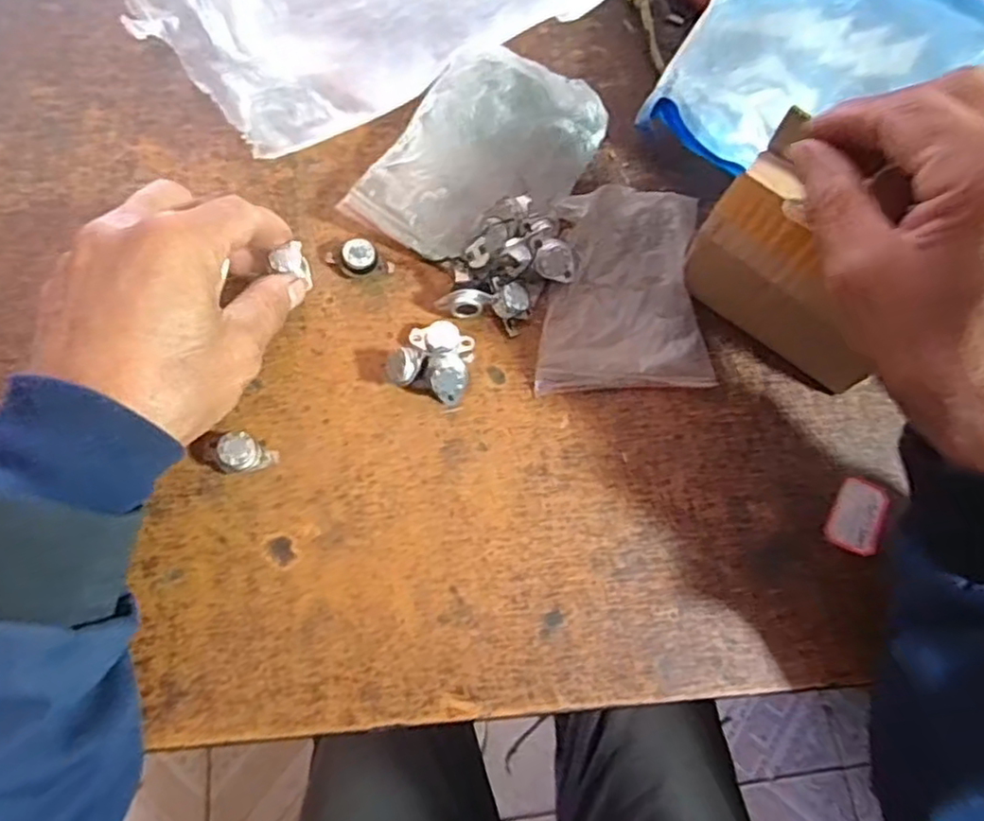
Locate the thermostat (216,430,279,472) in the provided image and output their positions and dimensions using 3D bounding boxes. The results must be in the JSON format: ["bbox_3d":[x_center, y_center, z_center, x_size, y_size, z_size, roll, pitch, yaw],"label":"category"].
[{"bbox_3d":[-0.112,0.018,0.318,0.021,0.015,0.017,-26,71,-12],"label":"thermostat"}]

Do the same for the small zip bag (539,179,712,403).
[{"bbox_3d":[0.065,-0.064,0.359,0.085,0.026,0.104,-2,68,-3],"label":"small zip bag"}]

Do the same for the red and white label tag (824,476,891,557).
[{"bbox_3d":[0.175,0.050,0.335,0.023,0.004,0.037,22,67,22],"label":"red and white label tag"}]

